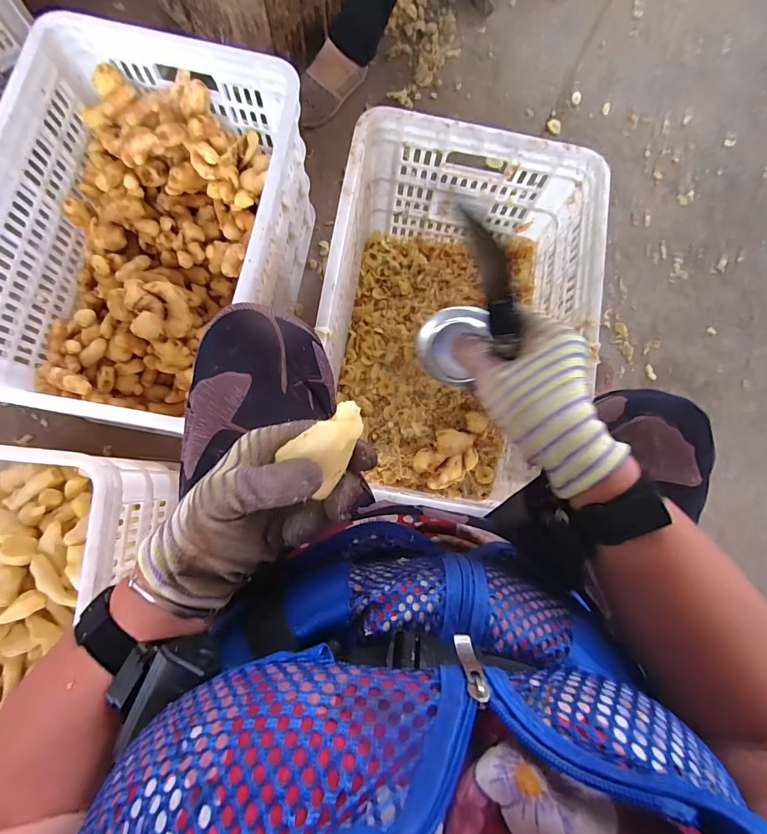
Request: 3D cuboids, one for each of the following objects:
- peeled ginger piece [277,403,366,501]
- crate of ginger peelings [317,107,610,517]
[{"bbox_3d":[-0.031,0.017,0.247,0.052,0.022,0.035,-44,87,-6],"label":"peeled ginger piece"},{"bbox_3d":[0.096,-0.134,0.640,0.346,0.263,0.503,10,82,-2],"label":"crate of ginger peelings"}]

